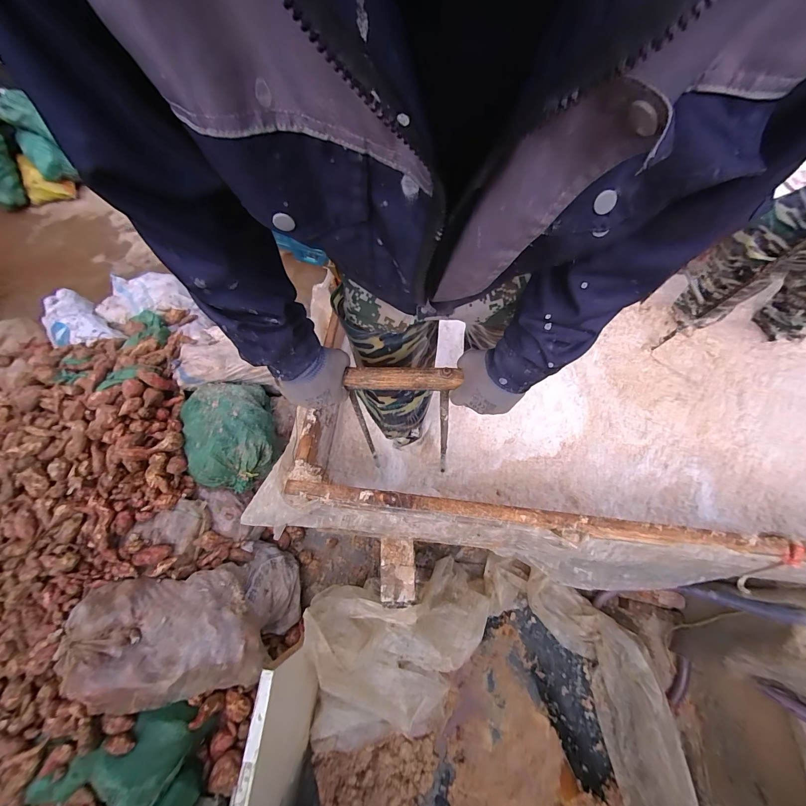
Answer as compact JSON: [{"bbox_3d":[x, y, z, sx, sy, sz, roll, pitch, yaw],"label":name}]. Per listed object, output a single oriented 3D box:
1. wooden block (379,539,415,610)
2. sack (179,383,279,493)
[{"bbox_3d":[-0.022,0.623,1.251,0.123,0.027,0.227,-1,65,2],"label":"wooden block"},{"bbox_3d":[-0.854,0.149,1.680,0.401,0.253,0.498,-16,66,-5],"label":"sack"}]

